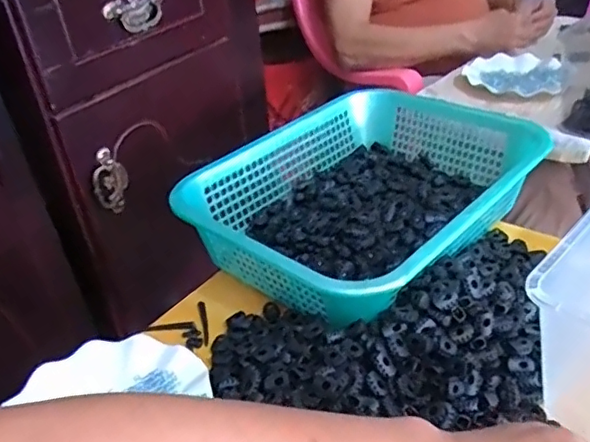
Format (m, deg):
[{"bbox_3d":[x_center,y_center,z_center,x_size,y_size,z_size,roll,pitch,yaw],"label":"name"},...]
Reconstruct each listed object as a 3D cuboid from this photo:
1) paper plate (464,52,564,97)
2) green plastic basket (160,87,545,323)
[{"bbox_3d":[0.389,-0.270,1.040,0.157,0.027,0.178,8,37,19],"label":"paper plate"},{"bbox_3d":[0.095,-0.039,0.693,0.293,0.086,0.388,24,45,36],"label":"green plastic basket"}]

